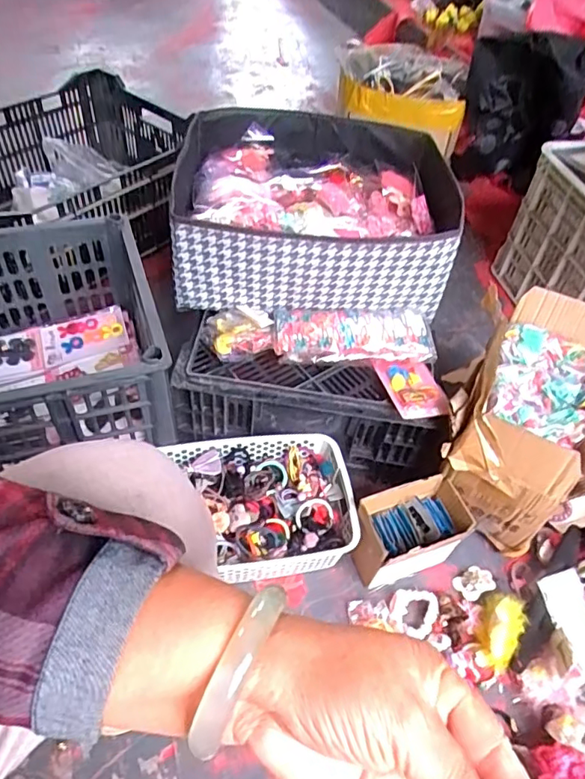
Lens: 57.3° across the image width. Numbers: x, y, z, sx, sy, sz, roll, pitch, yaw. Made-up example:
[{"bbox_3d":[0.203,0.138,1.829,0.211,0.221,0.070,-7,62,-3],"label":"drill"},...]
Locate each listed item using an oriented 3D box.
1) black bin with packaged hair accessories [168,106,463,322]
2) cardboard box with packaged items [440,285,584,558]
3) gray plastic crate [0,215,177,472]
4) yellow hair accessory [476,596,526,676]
[{"bbox_3d":[0.032,-0.283,0.847,0.388,0.151,0.345,4,50,-4],"label":"black bin with packaged hair accessories"},{"bbox_3d":[0.351,0.034,0.816,0.204,0.226,0.340,21,51,11],"label":"cardboard box with packaged items"},{"bbox_3d":[-0.437,-0.042,0.756,0.460,0.205,0.362,-16,54,-19],"label":"gray plastic crate"},{"bbox_3d":[0.282,0.326,0.725,0.052,0.047,0.102,25,52,14],"label":"yellow hair accessory"}]

